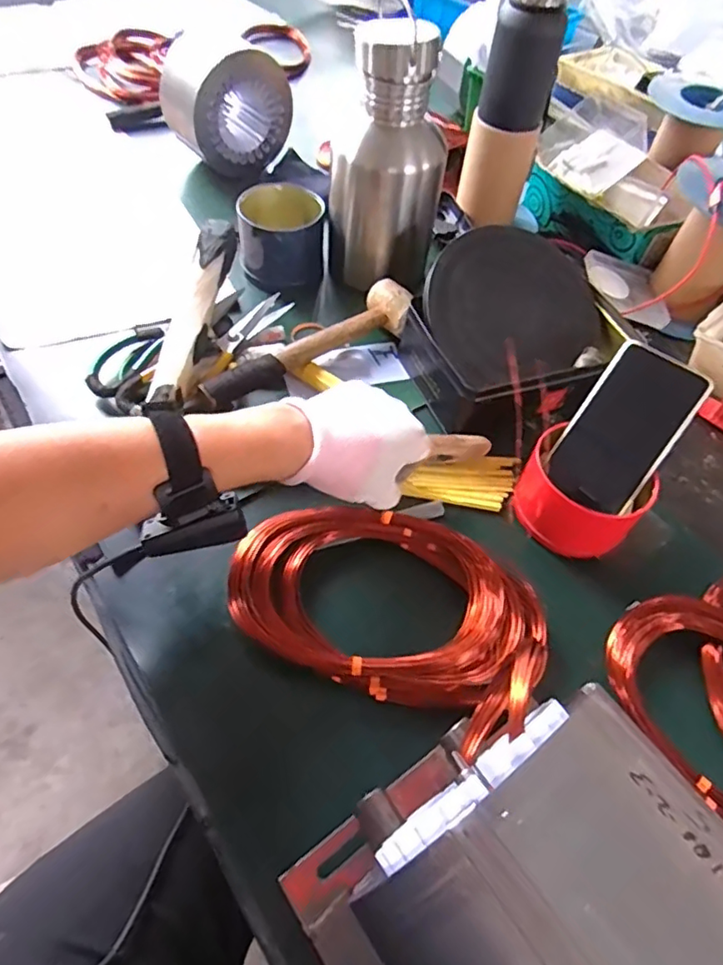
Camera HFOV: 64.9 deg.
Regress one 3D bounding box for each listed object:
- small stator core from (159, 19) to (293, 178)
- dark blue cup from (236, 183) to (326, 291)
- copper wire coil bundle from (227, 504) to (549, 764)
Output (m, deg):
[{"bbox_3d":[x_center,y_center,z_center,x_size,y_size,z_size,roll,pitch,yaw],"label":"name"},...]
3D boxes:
[{"bbox_3d":[-0.184,-0.518,0.783,0.146,0.133,0.098,-33,64,-24],"label":"small stator core"},{"bbox_3d":[-0.094,-0.296,0.684,0.099,0.080,0.093,0,55,-4],"label":"dark blue cup"},{"bbox_3d":[0.021,0.091,0.435,0.237,0.035,0.141,24,57,12],"label":"copper wire coil bundle"}]

